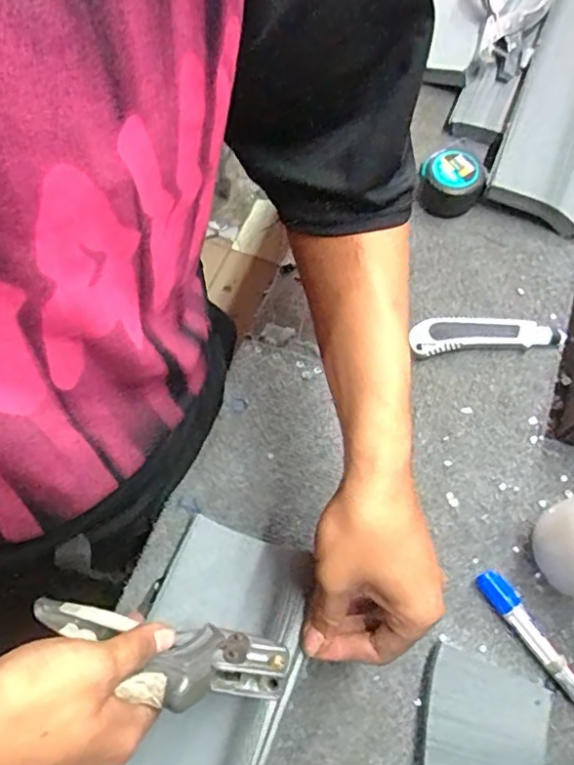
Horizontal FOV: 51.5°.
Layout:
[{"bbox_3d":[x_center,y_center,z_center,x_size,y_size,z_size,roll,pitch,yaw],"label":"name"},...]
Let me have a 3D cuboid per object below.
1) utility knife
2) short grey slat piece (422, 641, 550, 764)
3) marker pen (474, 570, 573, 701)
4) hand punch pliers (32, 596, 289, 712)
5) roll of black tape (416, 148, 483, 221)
[{"bbox_3d":[0.188,-0.047,0.560,0.141,0.013,0.031,-5,68,-2],"label":"utility knife"},{"bbox_3d":[0.140,0.273,0.426,0.082,0.025,0.137,7,68,3],"label":"short grey slat piece"},{"bbox_3d":[0.193,0.202,0.458,0.018,0.016,0.124,-32,71,-12],"label":"marker pen"},{"bbox_3d":[-0.089,0.168,0.375,0.170,0.072,0.045,11,68,12],"label":"hand punch pliers"},{"bbox_3d":[0.170,-0.207,0.611,0.061,0.044,0.069,8,68,3],"label":"roll of black tape"}]

